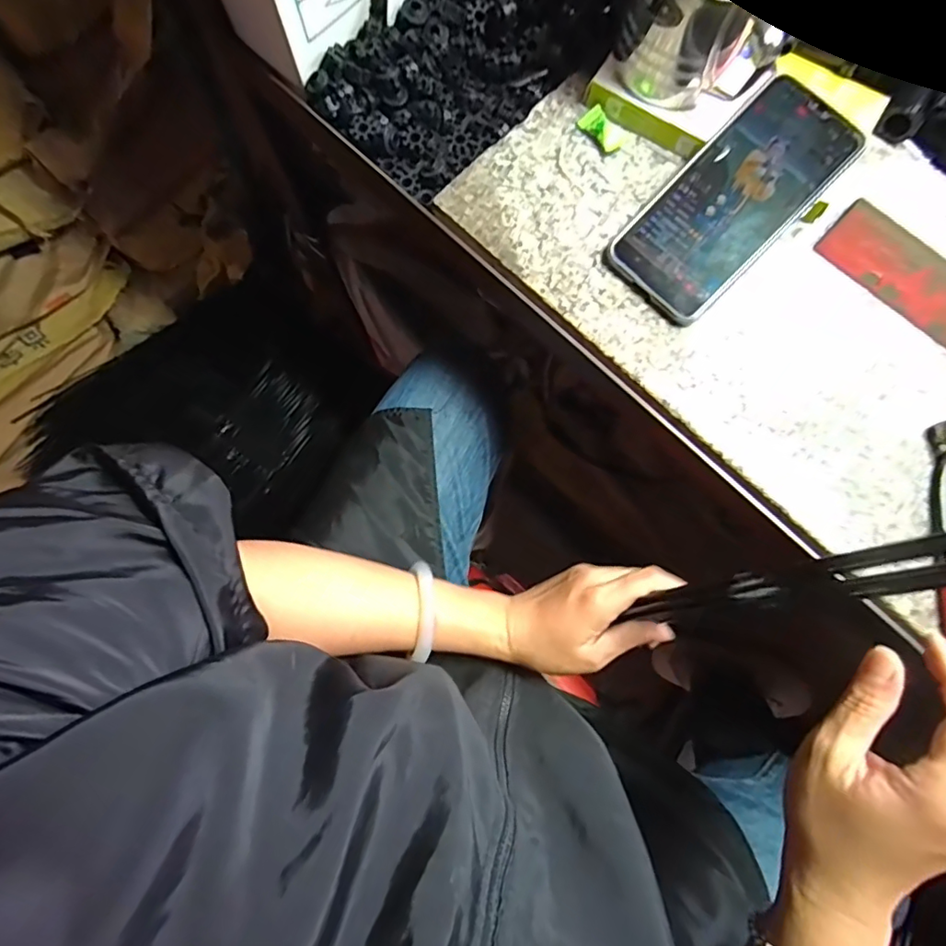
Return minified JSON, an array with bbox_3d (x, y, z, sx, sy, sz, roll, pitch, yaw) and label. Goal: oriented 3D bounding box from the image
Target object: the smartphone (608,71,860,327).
[{"bbox_3d":[0.164,-0.173,0.344,0.156,0.008,0.074,-45,82,3],"label":"smartphone"}]

